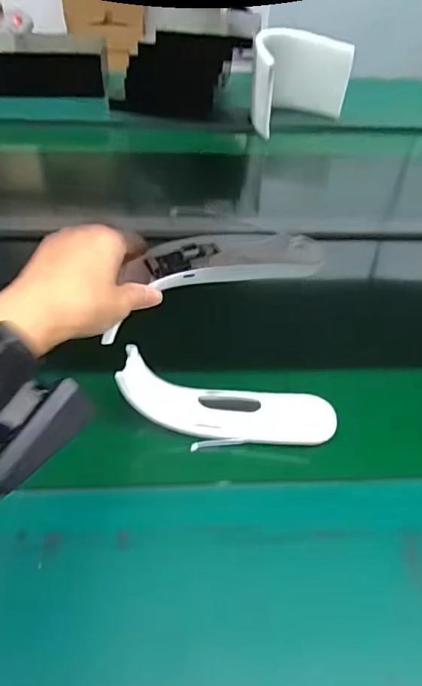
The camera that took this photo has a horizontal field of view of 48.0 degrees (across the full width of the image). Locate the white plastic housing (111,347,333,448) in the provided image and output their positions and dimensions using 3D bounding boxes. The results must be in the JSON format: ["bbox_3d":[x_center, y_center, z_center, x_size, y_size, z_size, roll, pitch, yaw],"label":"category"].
[{"bbox_3d":[0.017,0.057,0.426,0.192,0.058,0.053,8,48,2],"label":"white plastic housing"}]

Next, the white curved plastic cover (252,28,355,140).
[{"bbox_3d":[0.176,-0.519,0.945,0.177,0.151,0.220,14,49,8],"label":"white curved plastic cover"}]

